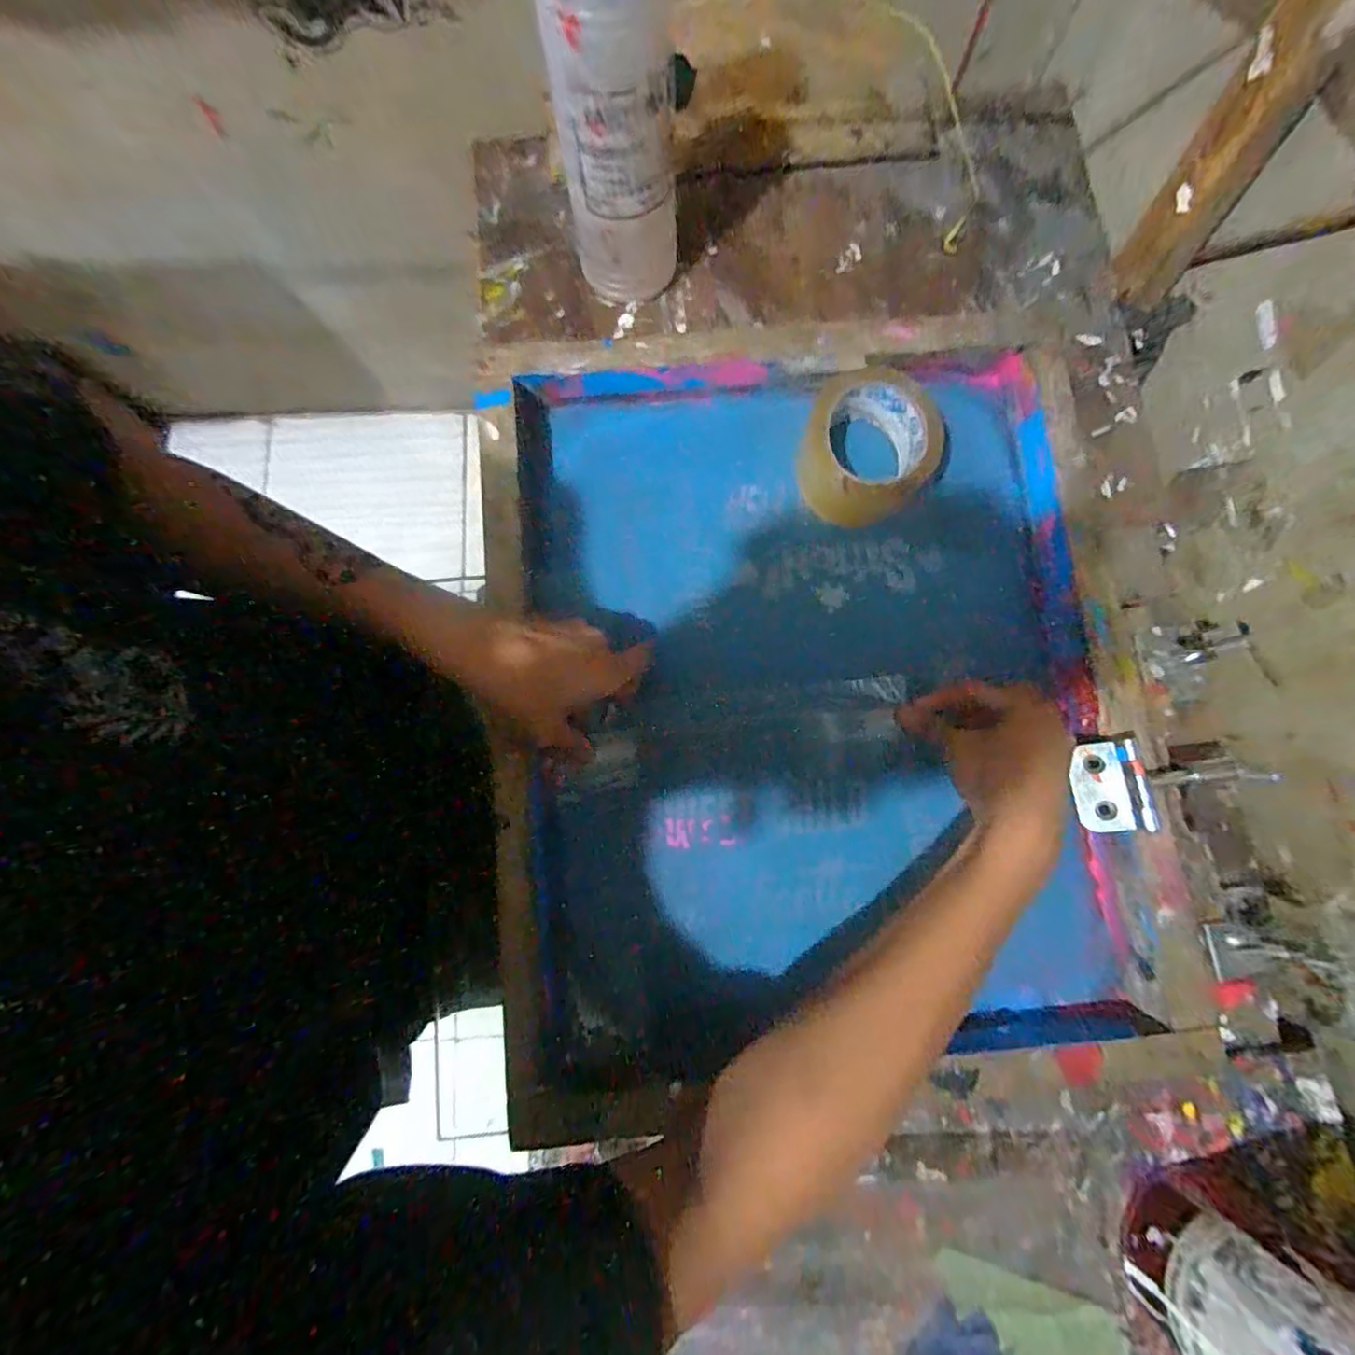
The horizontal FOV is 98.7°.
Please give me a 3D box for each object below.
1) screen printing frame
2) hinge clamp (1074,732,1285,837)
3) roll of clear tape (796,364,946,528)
[{"bbox_3d":[0.091,0.015,0.432,0.446,0.047,0.529,-6,80,-2],"label":"screen printing frame"},{"bbox_3d":[0.331,0.064,0.394,0.116,0.030,0.061,-12,80,-3],"label":"hinge clamp"},{"bbox_3d":[0.146,-0.176,0.452,0.105,0.049,0.110,0,80,-1],"label":"roll of clear tape"}]

